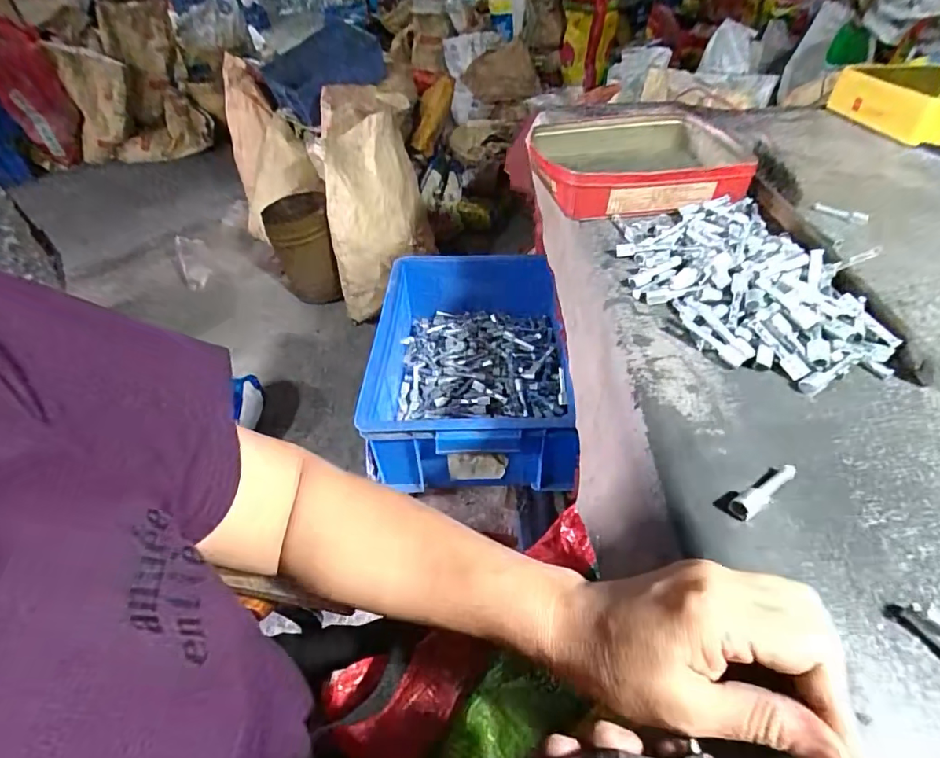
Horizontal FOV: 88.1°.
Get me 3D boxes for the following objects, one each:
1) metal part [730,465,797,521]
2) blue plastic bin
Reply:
[{"bbox_3d":[0.192,0.071,0.313,0.061,0.010,0.012,-26,48,-21],"label":"metal part"},{"bbox_3d":[0.005,-0.035,0.761,0.277,0.133,0.396,-1,44,4],"label":"blue plastic bin"}]

